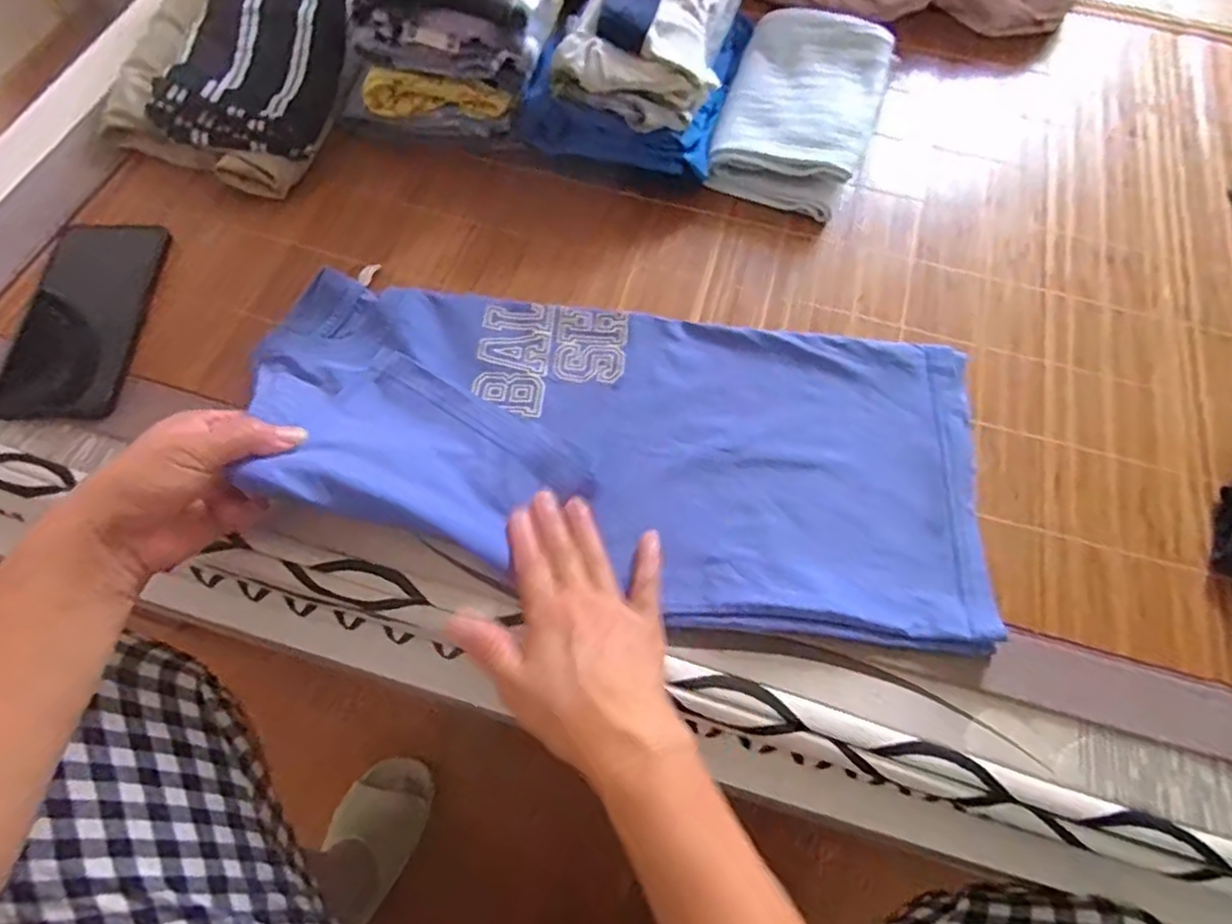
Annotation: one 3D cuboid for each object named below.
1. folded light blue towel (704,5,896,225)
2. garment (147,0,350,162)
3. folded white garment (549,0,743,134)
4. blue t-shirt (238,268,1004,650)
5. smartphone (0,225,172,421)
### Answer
[{"bbox_3d":[0.161,-0.308,0.579,0.126,0.061,0.188,19,65,6],"label":"folded light blue towel"},{"bbox_3d":[-0.289,-0.360,0.556,0.115,0.031,0.227,12,74,-12],"label":"garment"},{"bbox_3d":[0.032,-0.356,0.541,0.121,0.063,0.190,18,66,6],"label":"folded white garment"},{"bbox_3d":[0.000,-0.015,0.447,0.484,0.027,0.222,8,63,0],"label":"blue t-shirt"},{"bbox_3d":[-0.386,-0.106,0.484,0.083,0.011,0.167,1,65,-3],"label":"smartphone"}]

